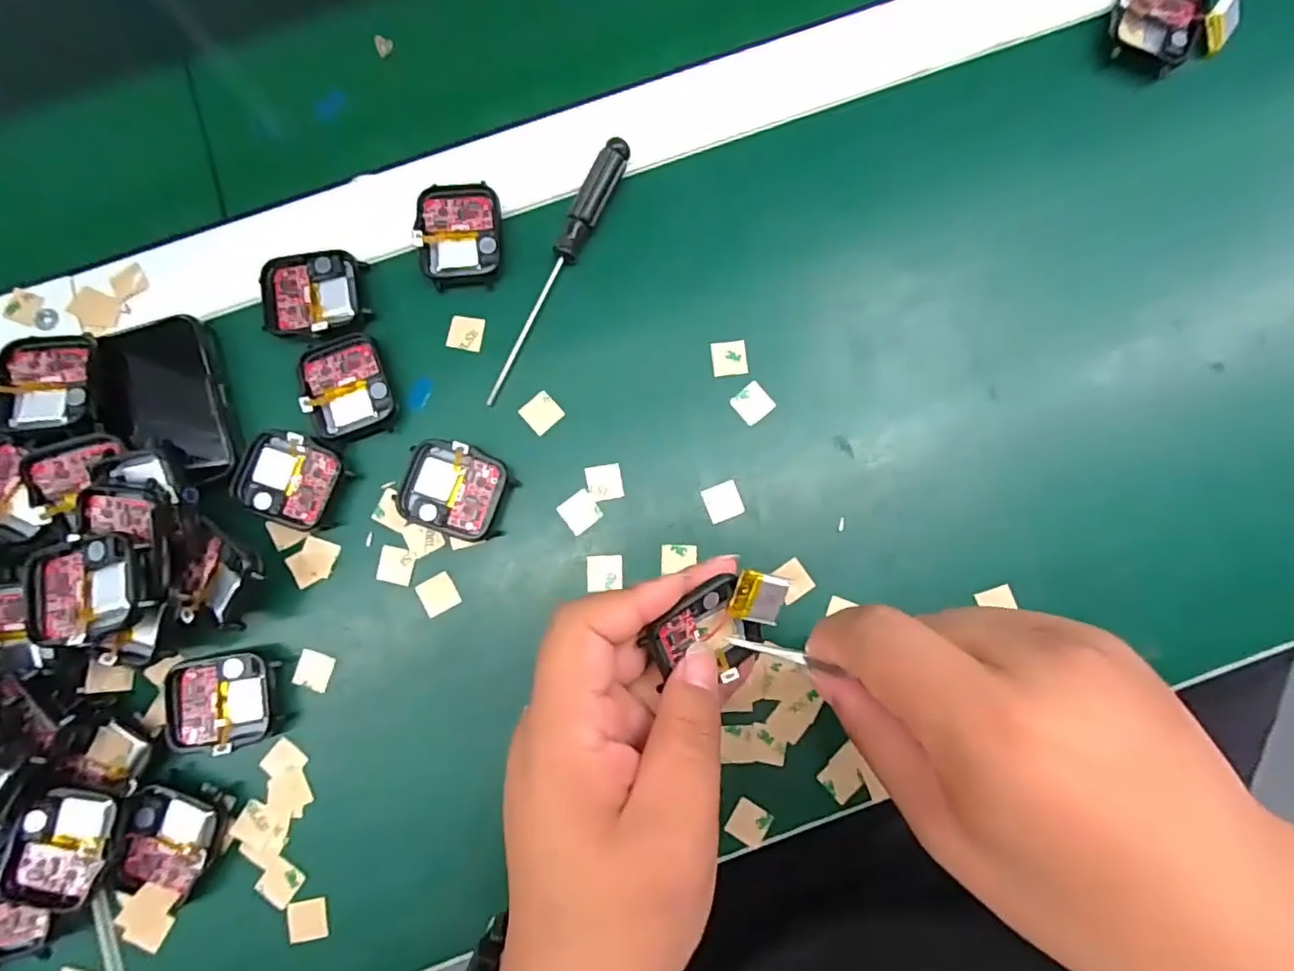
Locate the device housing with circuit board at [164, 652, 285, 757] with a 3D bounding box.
[{"bbox_3d":[-0.177,0.090,0.254,0.044,0.011,0.037,-7,84,-2],"label":"device housing with circuit board"}]

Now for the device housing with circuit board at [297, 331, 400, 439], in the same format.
[{"bbox_3d":[-0.132,-0.043,0.268,0.037,0.006,0.046,-14,85,-2],"label":"device housing with circuit board"}]

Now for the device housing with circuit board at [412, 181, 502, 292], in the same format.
[{"bbox_3d":[-0.085,-0.114,0.277,0.037,0.007,0.046,-2,84,-1],"label":"device housing with circuit board"}]

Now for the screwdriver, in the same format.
[{"bbox_3d":[-0.040,-0.097,0.274,0.013,0.012,0.131,26,84,2],"label":"screwdriver"}]

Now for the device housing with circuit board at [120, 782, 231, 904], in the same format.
[{"bbox_3d":[-0.193,0.146,0.247,0.034,0.010,0.038,13,84,0],"label":"device housing with circuit board"}]

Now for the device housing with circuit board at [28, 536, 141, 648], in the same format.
[{"bbox_3d":[-0.210,0.038,0.226,0.041,0.009,0.038,-13,82,-1],"label":"device housing with circuit board"}]

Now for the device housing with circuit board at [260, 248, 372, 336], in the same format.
[{"bbox_3d":[-0.149,-0.085,0.272,0.044,0.006,0.037,-8,84,-2],"label":"device housing with circuit board"}]

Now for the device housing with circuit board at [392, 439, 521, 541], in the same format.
[{"bbox_3d":[-0.084,0.002,0.264,0.046,0.010,0.038,19,84,1],"label":"device housing with circuit board"}]

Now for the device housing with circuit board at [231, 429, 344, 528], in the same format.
[{"bbox_3d":[-0.155,-0.003,0.264,0.039,0.009,0.037,25,84,2],"label":"device housing with circuit board"}]

